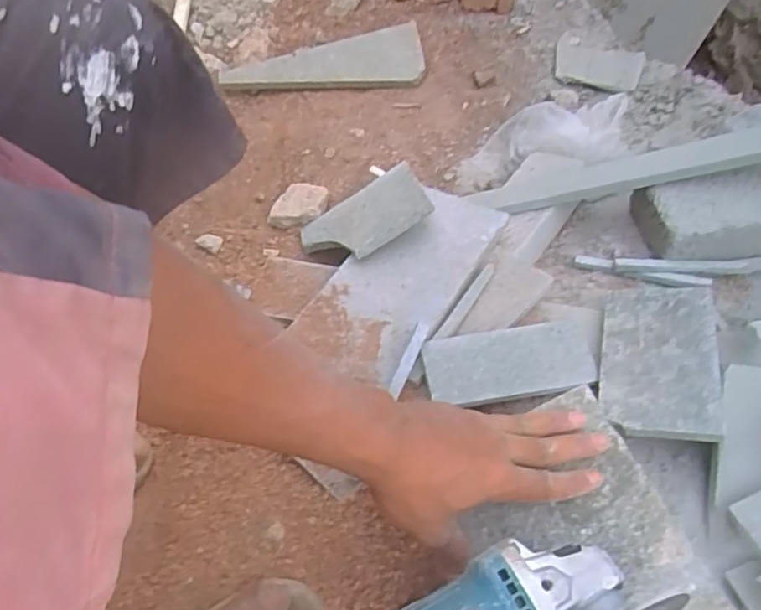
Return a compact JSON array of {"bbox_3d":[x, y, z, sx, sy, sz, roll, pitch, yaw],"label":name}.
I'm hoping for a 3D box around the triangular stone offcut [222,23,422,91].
[{"bbox_3d":[-0.079,-0.345,0.897,0.293,0.016,0.092,-15,75,-10],"label":"triangular stone offcut"}]

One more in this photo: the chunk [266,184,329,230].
[{"bbox_3d":[-0.099,-0.121,0.756,0.061,0.022,0.061,12,55,5],"label":"chunk"}]

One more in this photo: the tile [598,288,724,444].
[{"bbox_3d":[0.244,0.046,0.543,0.094,0.006,0.150,0,53,26],"label":"tile"}]

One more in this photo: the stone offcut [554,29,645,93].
[{"bbox_3d":[0.317,-0.353,0.904,0.124,0.018,0.093,18,63,10],"label":"stone offcut"}]

